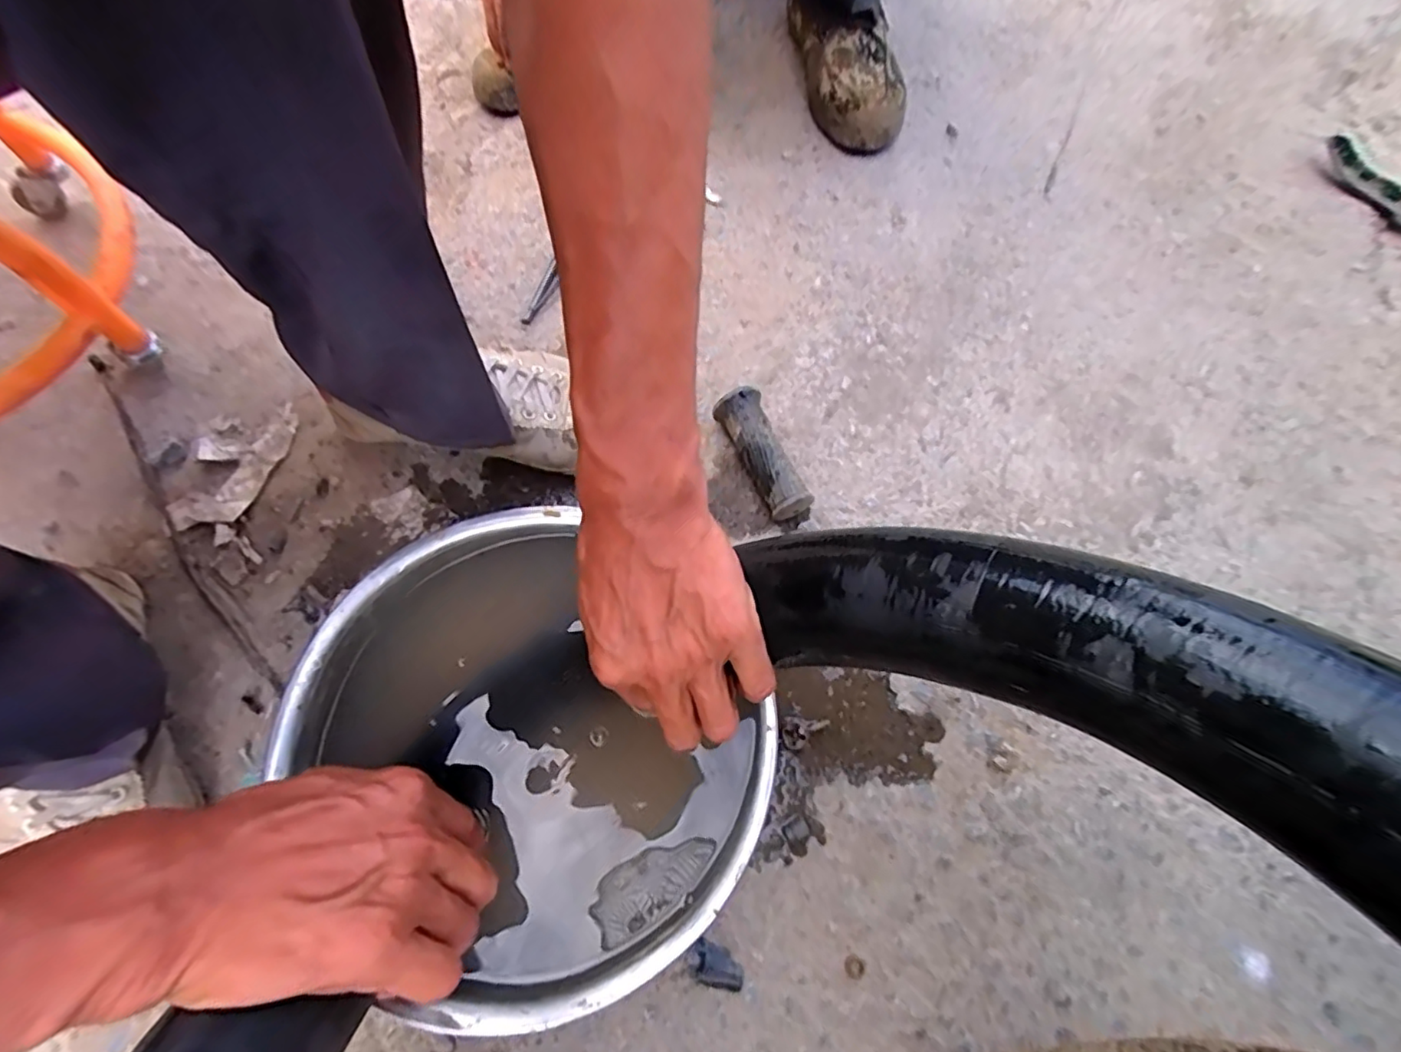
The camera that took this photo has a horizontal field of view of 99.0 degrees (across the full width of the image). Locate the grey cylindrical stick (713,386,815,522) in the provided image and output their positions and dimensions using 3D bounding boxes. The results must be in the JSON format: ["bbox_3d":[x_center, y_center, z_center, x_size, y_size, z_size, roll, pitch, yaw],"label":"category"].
[{"bbox_3d":[0.052,-0.059,0.501,0.034,0.038,0.115,-26,71,-12],"label":"grey cylindrical stick"}]

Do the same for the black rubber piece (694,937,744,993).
[{"bbox_3d":[0.011,0.282,0.380,0.035,0.007,0.023,20,69,6],"label":"black rubber piece"}]

